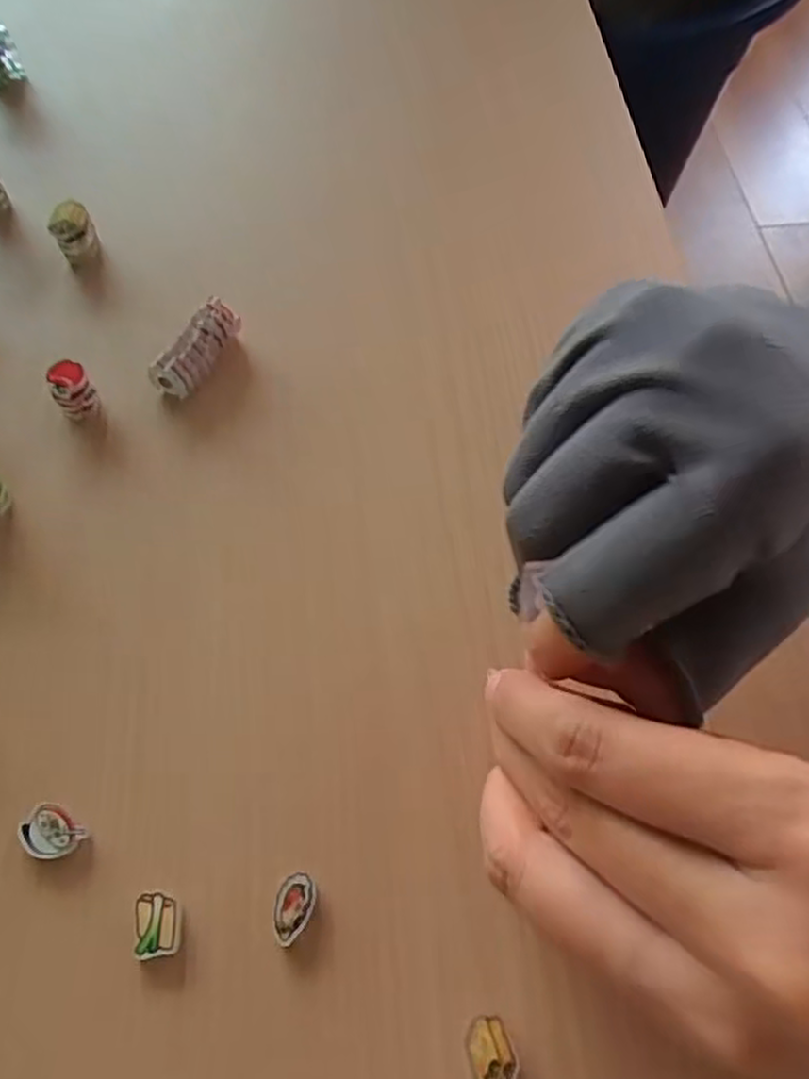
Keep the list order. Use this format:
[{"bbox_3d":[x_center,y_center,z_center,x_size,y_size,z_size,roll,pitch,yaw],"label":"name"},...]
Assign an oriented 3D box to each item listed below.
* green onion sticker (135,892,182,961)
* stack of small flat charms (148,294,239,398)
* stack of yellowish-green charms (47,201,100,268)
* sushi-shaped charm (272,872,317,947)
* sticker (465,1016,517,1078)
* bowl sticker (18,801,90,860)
[{"bbox_3d":[-0.060,0.092,0.176,0.010,0.004,0.014,-8,63,-5],"label":"green onion sticker"},{"bbox_3d":[-0.071,-0.065,0.249,0.012,0.014,0.036,27,66,12],"label":"stack of small flat charms"},{"bbox_3d":[-0.122,-0.113,0.271,0.014,0.016,0.014,-23,66,-12],"label":"stack of yellowish-green charms"},{"bbox_3d":[-0.027,0.089,0.178,0.009,0.004,0.016,14,64,6],"label":"sushi-shaped charm"},{"bbox_3d":[0.020,0.116,0.165,0.010,0.004,0.015,-17,65,-9],"label":"sticker"},{"bbox_3d":[-0.089,0.074,0.184,0.015,0.004,0.012,32,67,14],"label":"bowl sticker"}]

